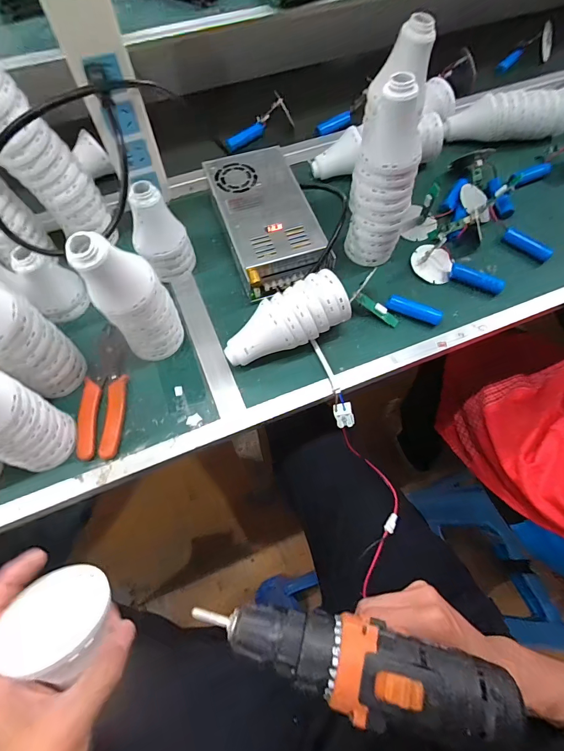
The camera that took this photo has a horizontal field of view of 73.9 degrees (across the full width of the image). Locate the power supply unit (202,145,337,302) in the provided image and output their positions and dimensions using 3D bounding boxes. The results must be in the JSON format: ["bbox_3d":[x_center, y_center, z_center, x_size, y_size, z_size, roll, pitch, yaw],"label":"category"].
[{"bbox_3d":[-0.024,-0.214,0.515,0.115,0.055,0.219,-18,67,-8],"label":"power supply unit"}]

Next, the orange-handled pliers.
[{"bbox_3d":[-0.203,0.016,0.434,0.047,0.010,0.158,-2,66,-1],"label":"orange-handled pliers"}]

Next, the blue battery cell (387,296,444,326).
[{"bbox_3d":[0.168,-0.083,0.480,0.069,0.023,0.019,24,68,10],"label":"blue battery cell"}]

